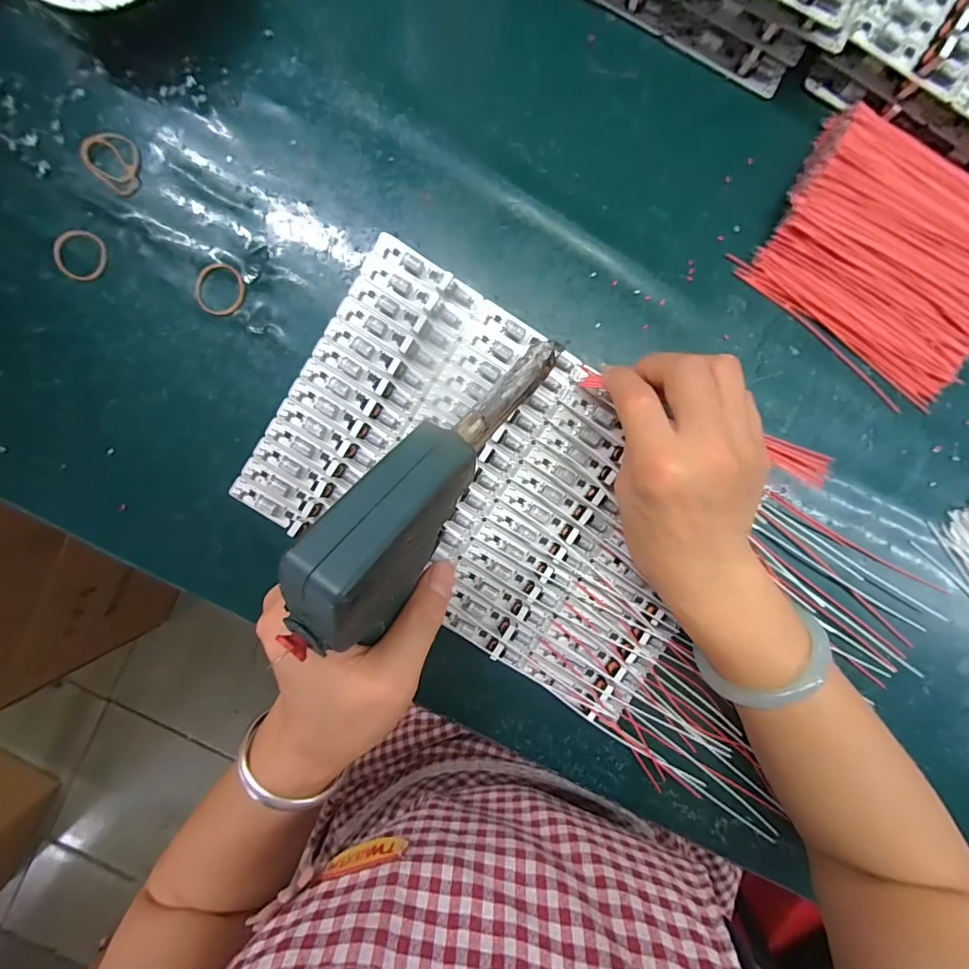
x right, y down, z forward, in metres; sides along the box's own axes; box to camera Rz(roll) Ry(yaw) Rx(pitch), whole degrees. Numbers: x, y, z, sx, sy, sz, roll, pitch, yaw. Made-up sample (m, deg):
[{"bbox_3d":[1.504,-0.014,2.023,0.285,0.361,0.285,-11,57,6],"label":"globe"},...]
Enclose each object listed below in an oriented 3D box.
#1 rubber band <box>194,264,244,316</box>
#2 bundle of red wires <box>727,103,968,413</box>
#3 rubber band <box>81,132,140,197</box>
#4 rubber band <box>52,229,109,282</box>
[{"bbox_3d":[-0.168,-0.123,0.279,0.031,0.004,0.032,0,94,0],"label":"rubber band"},{"bbox_3d":[0.246,-0.135,0.264,0.153,0.026,0.113,36,94,-3],"label":"bundle of red wires"},{"bbox_3d":[-0.229,-0.201,0.272,0.042,0.004,0.030,39,93,-3],"label":"rubber band"},{"bbox_3d":[-0.254,-0.144,0.277,0.032,0.006,0.030,0,94,0],"label":"rubber band"}]

